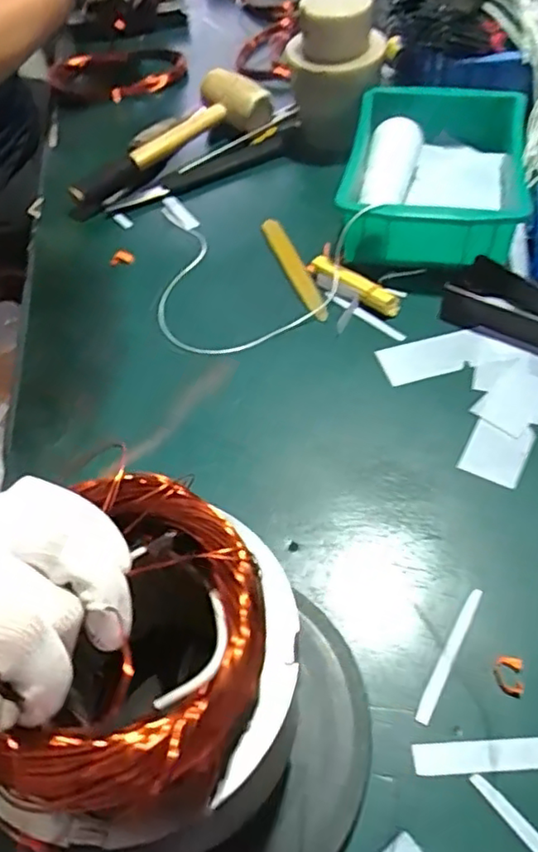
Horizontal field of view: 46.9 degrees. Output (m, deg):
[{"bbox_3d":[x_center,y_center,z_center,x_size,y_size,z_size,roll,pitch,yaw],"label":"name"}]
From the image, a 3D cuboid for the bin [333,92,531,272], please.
[{"bbox_3d":[0.171,-0.251,0.633,0.175,0.077,0.220,8,53,11],"label":"bin"}]

